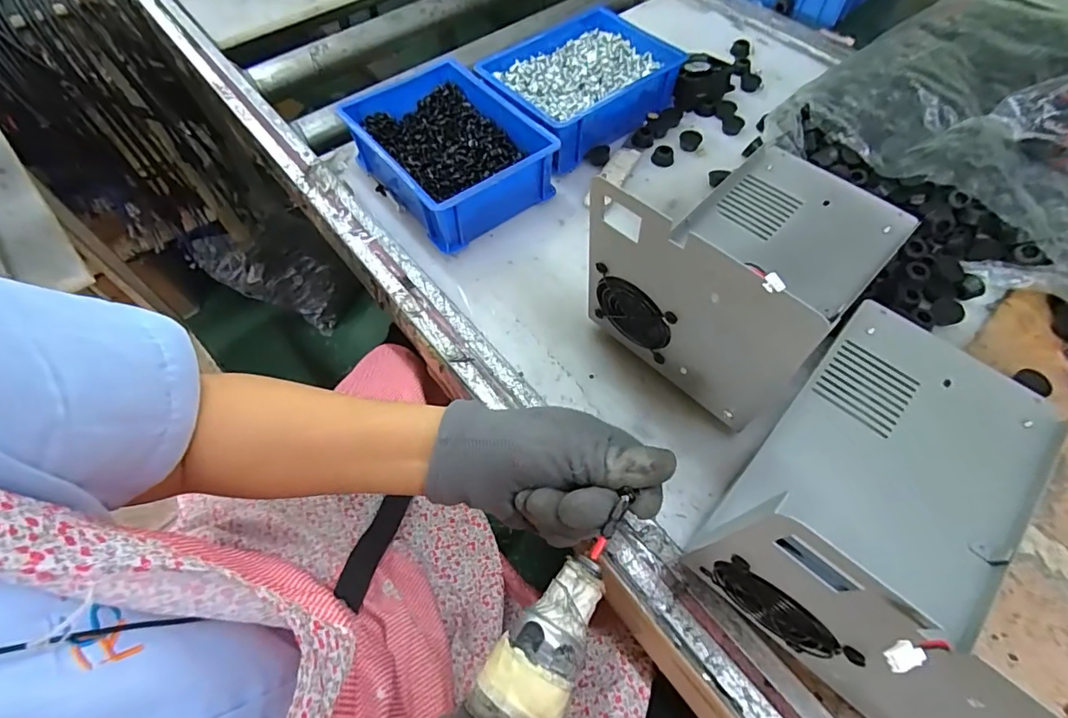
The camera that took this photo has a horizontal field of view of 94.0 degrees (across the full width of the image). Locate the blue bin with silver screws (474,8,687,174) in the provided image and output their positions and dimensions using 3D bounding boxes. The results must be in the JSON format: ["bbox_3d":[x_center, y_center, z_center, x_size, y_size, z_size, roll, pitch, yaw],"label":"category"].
[{"bbox_3d":[0.054,-0.310,0.567,0.201,0.056,0.162,-31,64,-15],"label":"blue bin with silver screws"}]

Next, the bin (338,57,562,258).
[{"bbox_3d":[-0.088,-0.212,0.518,0.142,0.070,0.195,-34,65,-17],"label":"bin"}]

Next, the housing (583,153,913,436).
[{"bbox_3d":[0.190,-0.101,0.394,0.152,0.161,0.285,40,68,21],"label":"housing"}]

